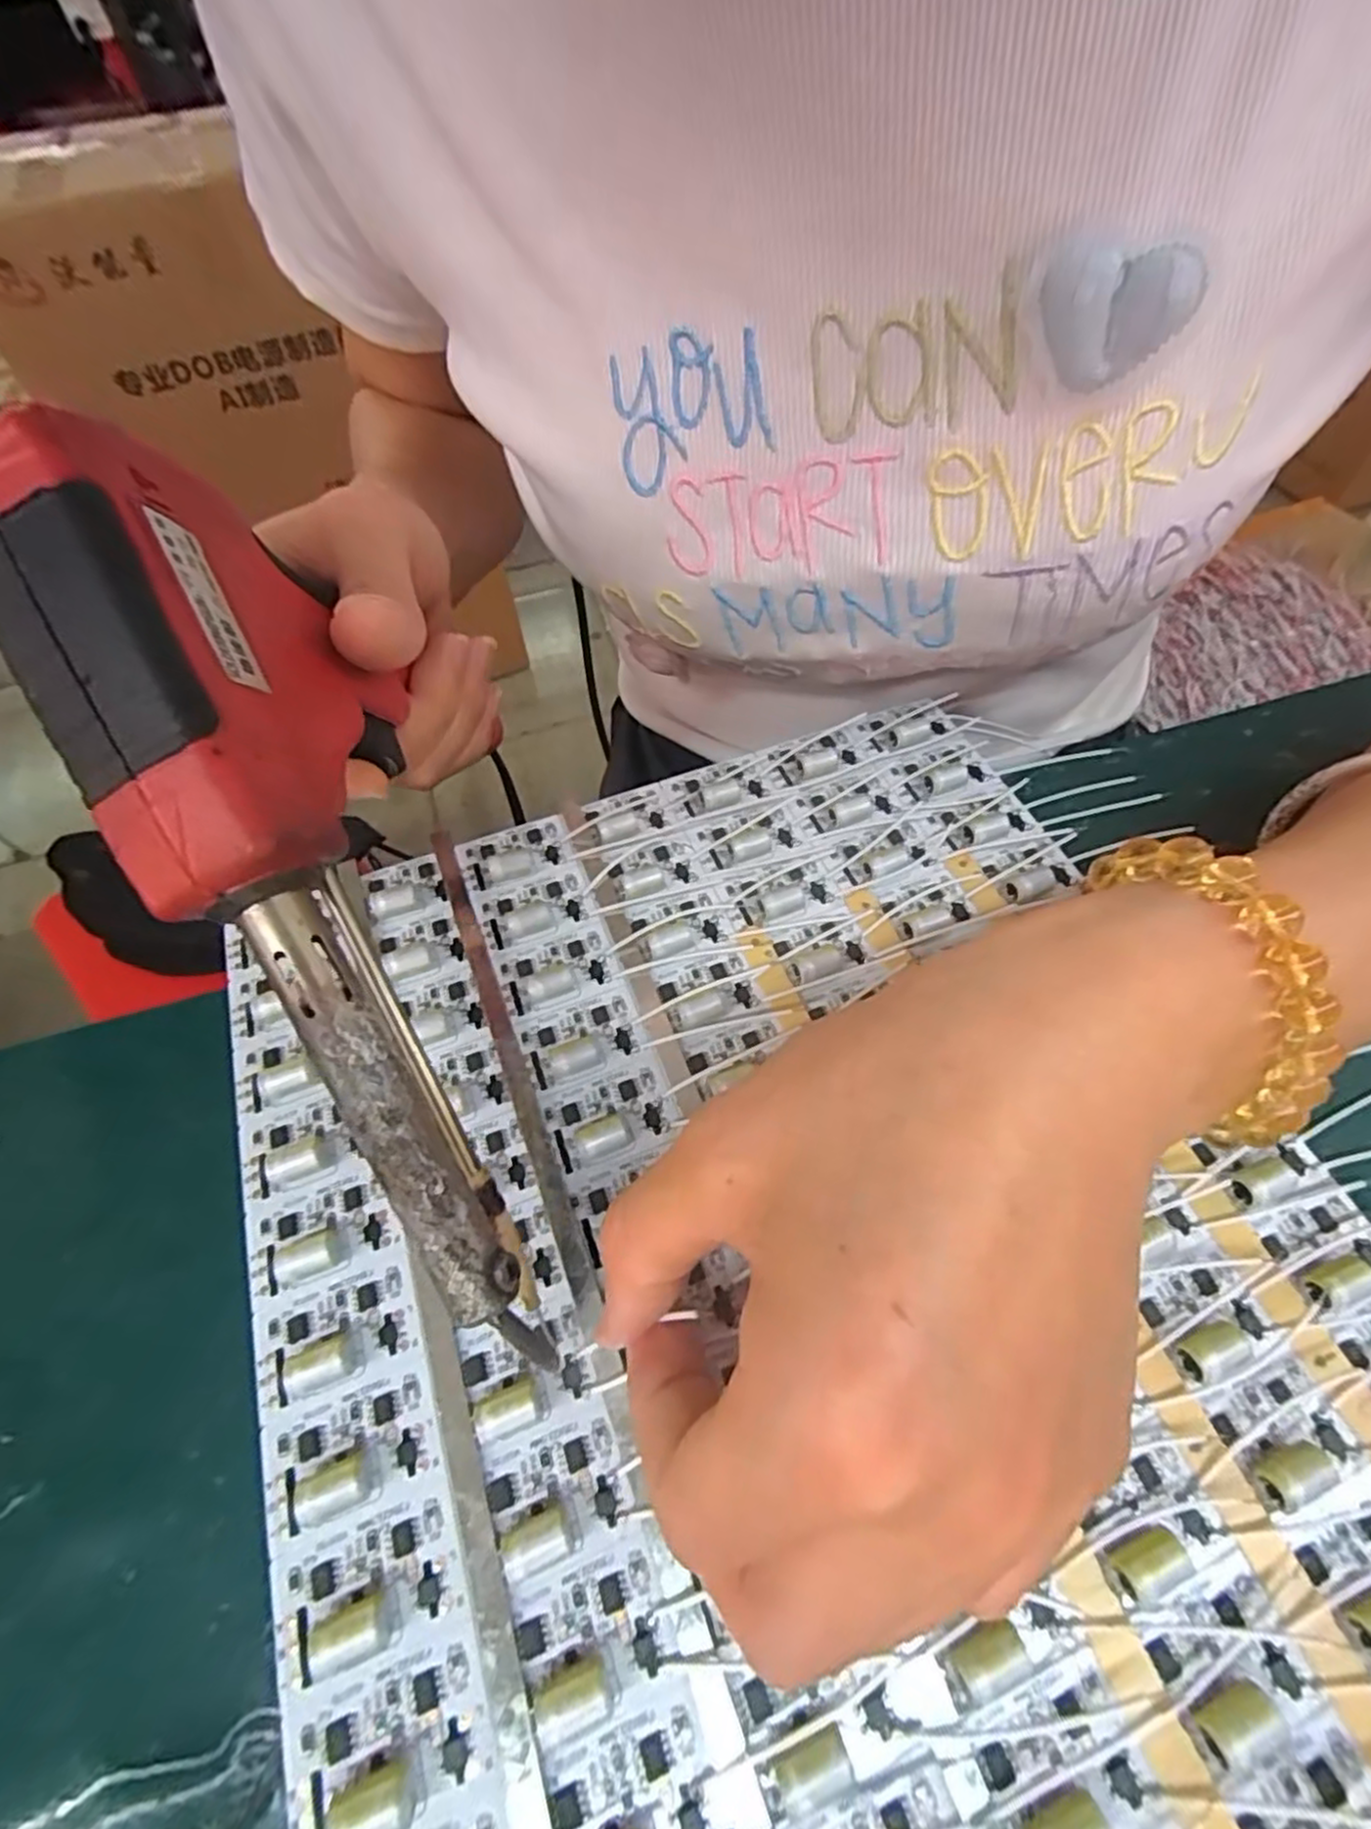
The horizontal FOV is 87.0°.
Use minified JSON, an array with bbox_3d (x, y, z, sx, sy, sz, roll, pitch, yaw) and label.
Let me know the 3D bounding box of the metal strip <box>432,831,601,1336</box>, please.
[{"bbox_3d":[-0.048,0.033,0.192,0.006,0.008,0.141,-20,60,-11],"label":"metal strip"}]

